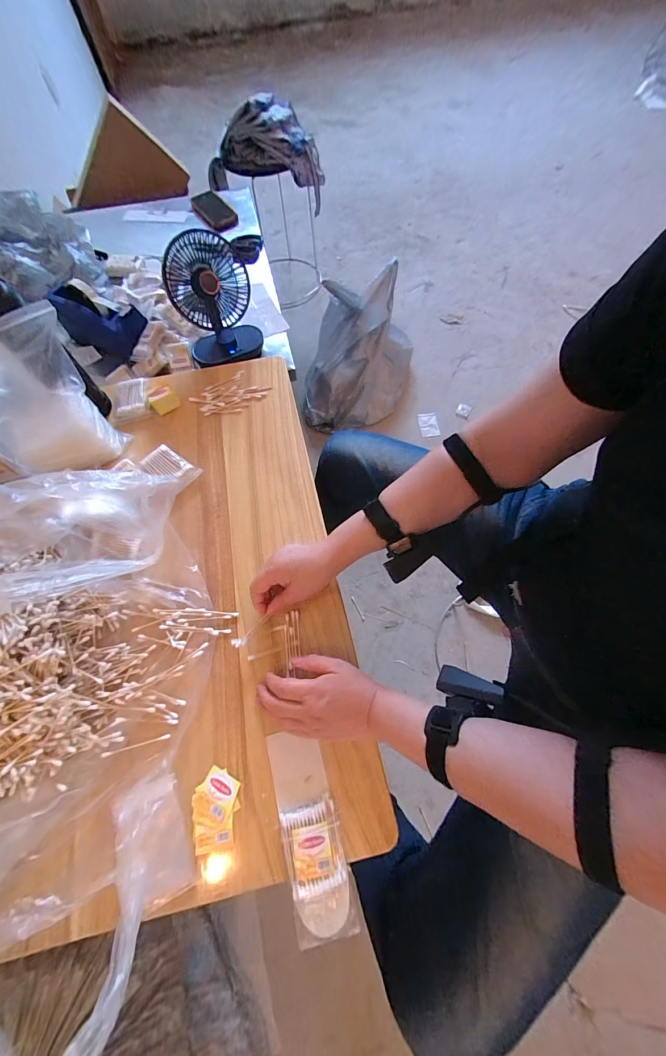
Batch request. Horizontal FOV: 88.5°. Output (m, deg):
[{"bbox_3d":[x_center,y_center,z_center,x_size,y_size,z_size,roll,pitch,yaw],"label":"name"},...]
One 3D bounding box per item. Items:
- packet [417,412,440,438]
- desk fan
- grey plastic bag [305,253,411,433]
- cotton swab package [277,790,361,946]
[{"bbox_3d":[0.345,-0.371,1.233,0.066,0.012,0.106,-6,66,-1],"label":"packet"},{"bbox_3d":[-0.239,-0.456,0.676,0.148,0.193,0.131,-17,67,-5],"label":"desk fan"},{"bbox_3d":[0.091,-0.583,1.166,0.344,0.368,0.387,11,67,7],"label":"grey plastic bag"},{"bbox_3d":[-0.015,0.359,0.361,0.064,0.012,0.115,-13,67,-4],"label":"cotton swab package"}]

